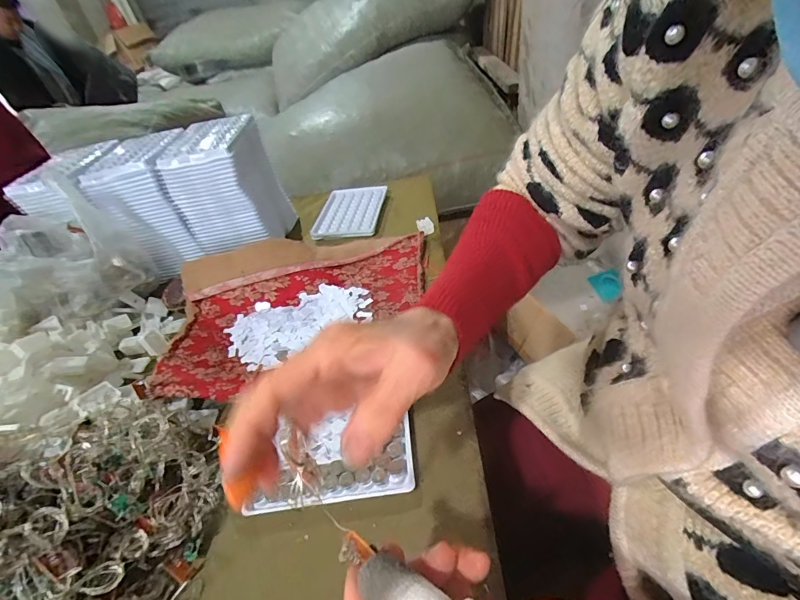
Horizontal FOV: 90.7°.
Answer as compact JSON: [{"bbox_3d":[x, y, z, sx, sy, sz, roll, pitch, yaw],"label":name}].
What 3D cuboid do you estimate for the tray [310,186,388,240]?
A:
[{"bbox_3d":[-0.074,-0.130,0.581,0.091,0.015,0.127,-2,41,12],"label":"tray"}]

